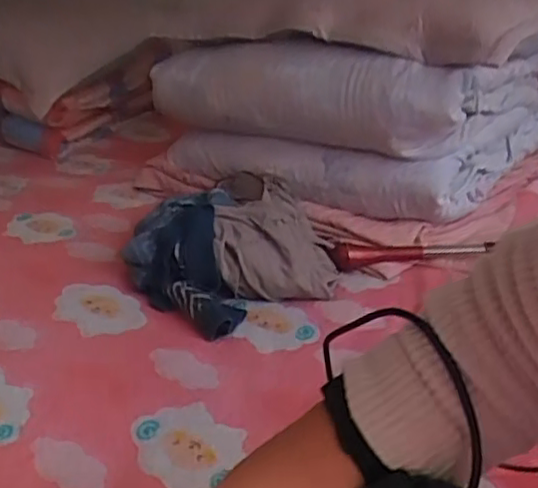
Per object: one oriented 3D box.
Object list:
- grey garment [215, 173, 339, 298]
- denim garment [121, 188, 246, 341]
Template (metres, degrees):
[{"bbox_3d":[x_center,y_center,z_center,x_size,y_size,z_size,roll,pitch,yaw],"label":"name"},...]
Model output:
[{"bbox_3d":[0.008,-0.023,1.080,0.182,0.098,0.300,-4,28,0],"label":"grey garment"},{"bbox_3d":[-0.132,0.010,1.022,0.170,0.103,0.318,-5,28,-3],"label":"denim garment"}]

